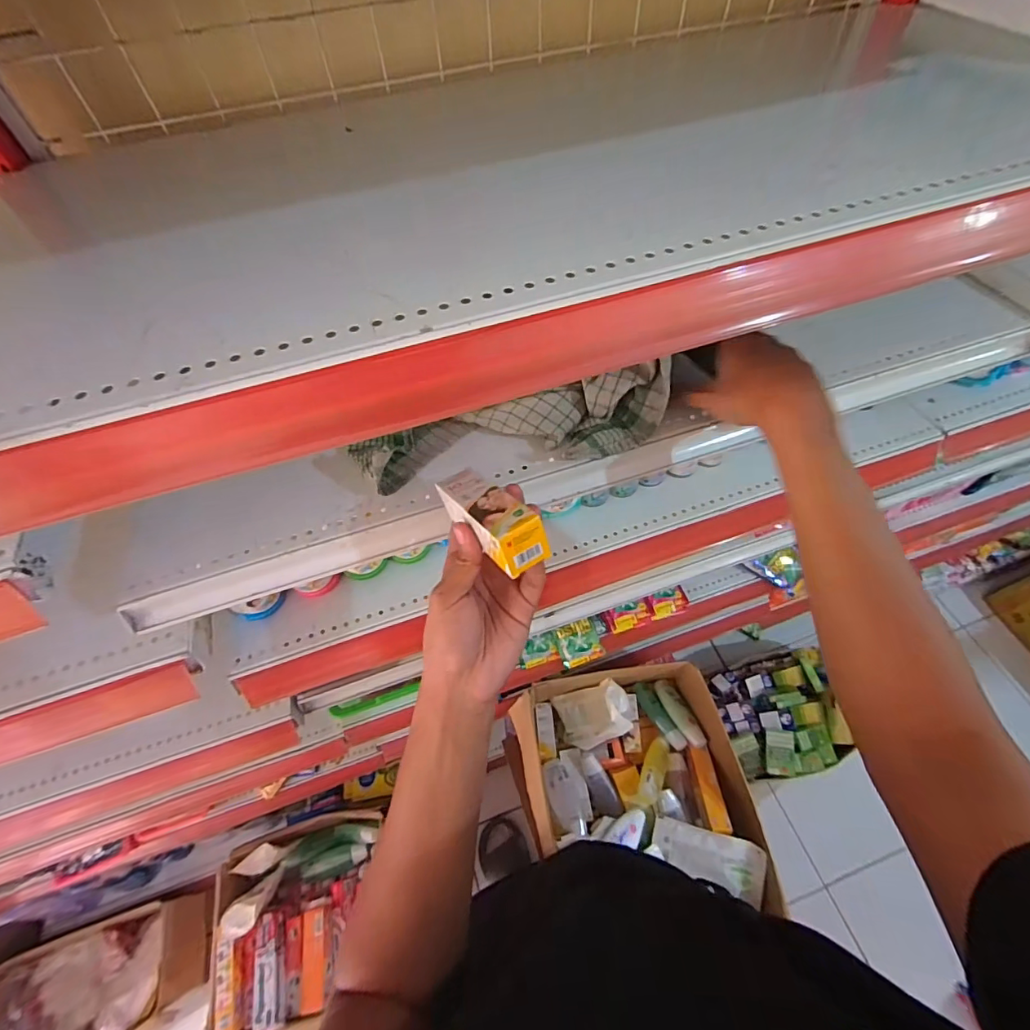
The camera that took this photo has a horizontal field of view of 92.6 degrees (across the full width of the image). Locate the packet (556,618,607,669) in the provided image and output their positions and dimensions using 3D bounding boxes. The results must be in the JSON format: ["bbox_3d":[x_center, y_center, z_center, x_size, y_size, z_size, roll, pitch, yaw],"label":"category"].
[{"bbox_3d":[0.110,0.219,0.854,0.071,0.023,0.075,-15,81,-1],"label":"packet"}]

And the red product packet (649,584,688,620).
[{"bbox_3d":[0.275,0.154,0.873,0.073,0.019,0.046,-18,59,-8],"label":"red product packet"}]

